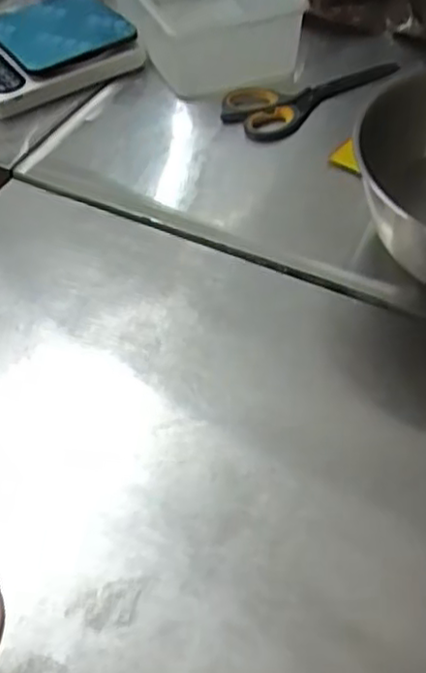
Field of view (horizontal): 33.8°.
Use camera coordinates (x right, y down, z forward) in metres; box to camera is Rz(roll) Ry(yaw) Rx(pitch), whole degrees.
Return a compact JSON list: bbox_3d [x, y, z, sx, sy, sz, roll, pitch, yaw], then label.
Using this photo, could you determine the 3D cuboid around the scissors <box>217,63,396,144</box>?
[{"bbox_3d":[0.105,-0.232,0.684,0.196,0.021,0.070,-17,52,-10],"label":"scissors"}]

